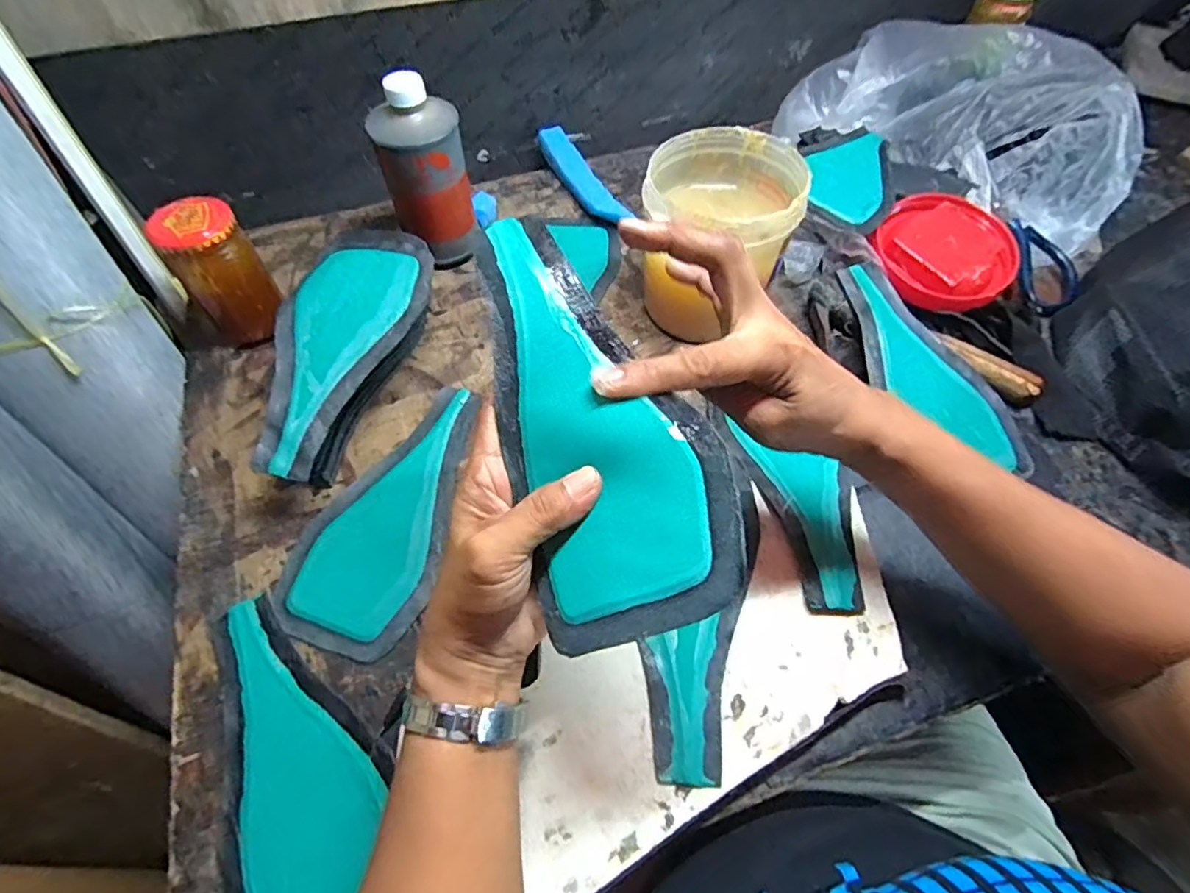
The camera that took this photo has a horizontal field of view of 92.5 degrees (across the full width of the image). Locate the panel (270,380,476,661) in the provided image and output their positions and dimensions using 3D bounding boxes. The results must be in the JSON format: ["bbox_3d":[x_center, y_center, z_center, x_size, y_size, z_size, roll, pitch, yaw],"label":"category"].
[{"bbox_3d":[-0.149,0.041,0.416,0.100,0.013,0.208,10,58,6],"label":"panel"}]

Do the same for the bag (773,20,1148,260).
[{"bbox_3d":[0.391,-0.358,0.607,0.349,0.090,0.208,34,64,20],"label":"bag"}]

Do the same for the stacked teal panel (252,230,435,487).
[{"bbox_3d":[-0.185,-0.072,0.448,0.099,0.063,0.226,2,58,2],"label":"stacked teal panel"}]

